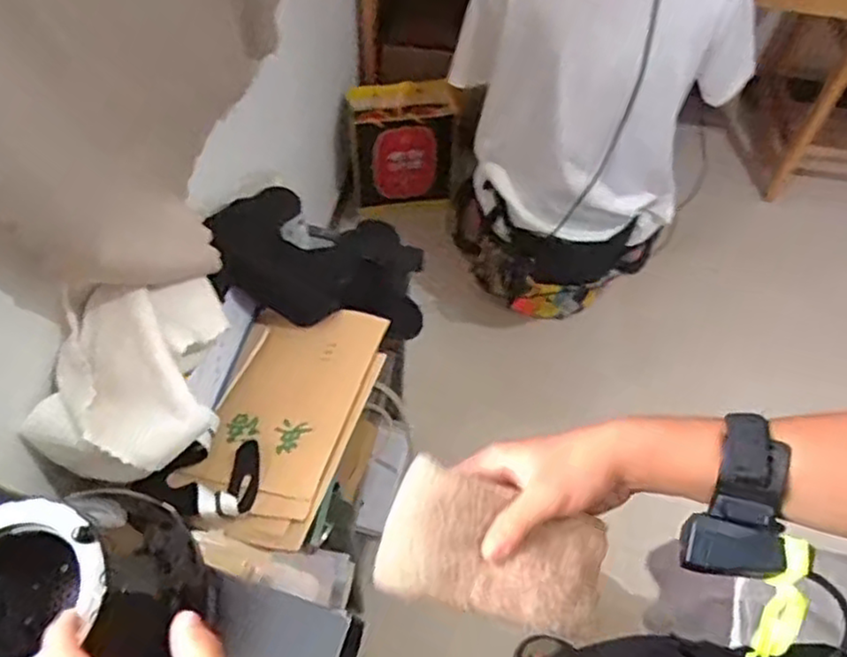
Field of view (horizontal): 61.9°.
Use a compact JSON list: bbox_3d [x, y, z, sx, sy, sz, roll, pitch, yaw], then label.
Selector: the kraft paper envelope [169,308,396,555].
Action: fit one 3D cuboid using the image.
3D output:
[{"bbox_3d":[-0.157,0.093,0.806,0.167,0.028,0.296,16,56,8],"label":"kraft paper envelope"}]

